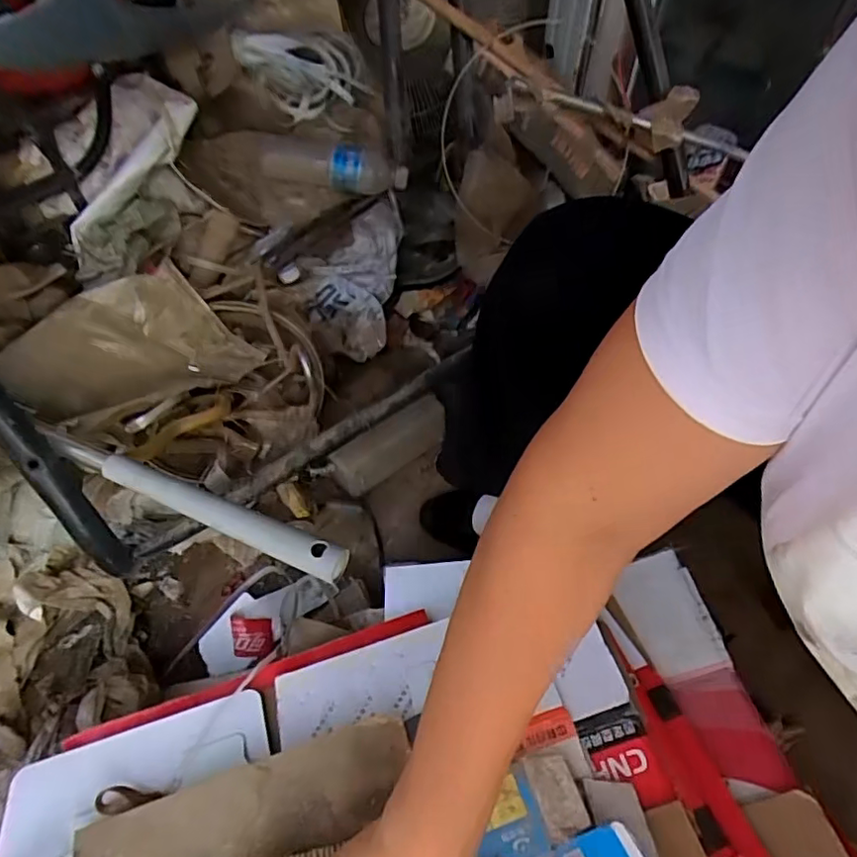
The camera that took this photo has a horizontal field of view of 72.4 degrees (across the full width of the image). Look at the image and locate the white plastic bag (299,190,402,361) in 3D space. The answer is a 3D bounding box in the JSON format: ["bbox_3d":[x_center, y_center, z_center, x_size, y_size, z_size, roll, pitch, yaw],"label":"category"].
[{"bbox_3d":[-0.128,-0.240,0.933,0.144,0.096,0.237,6,58,6],"label":"white plastic bag"}]

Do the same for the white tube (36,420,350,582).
[{"bbox_3d":[-0.226,0.062,0.537,0.331,0.022,0.030,20,60,14],"label":"white tube"}]

